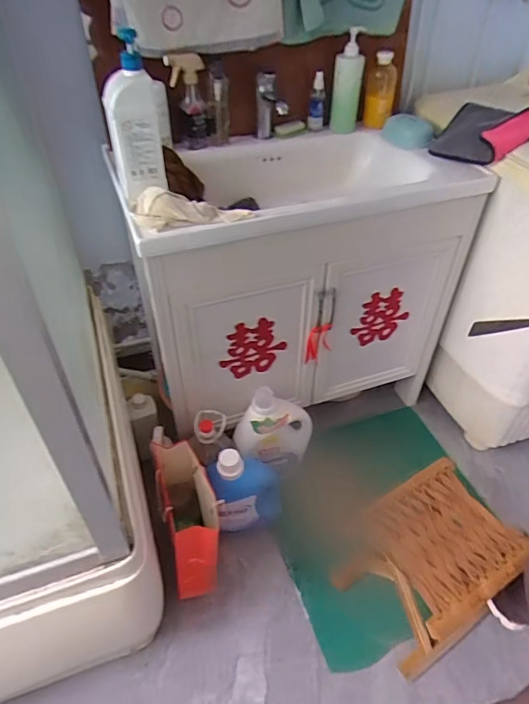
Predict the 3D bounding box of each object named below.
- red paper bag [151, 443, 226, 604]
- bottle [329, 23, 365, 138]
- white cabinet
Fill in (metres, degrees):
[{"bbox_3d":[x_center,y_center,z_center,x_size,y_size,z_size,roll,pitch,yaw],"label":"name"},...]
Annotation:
[{"bbox_3d":[-0.177,0.377,1.121,0.113,0.289,0.241,-13,44,-14],"label":"red paper bag"},{"bbox_3d":[0.206,-0.661,1.184,0.062,0.228,0.066,13,44,14],"label":"bottle"},{"bbox_3d":[0.077,-0.197,1.276,0.770,0.610,0.381,-15,44,-16],"label":"white cabinet"}]

